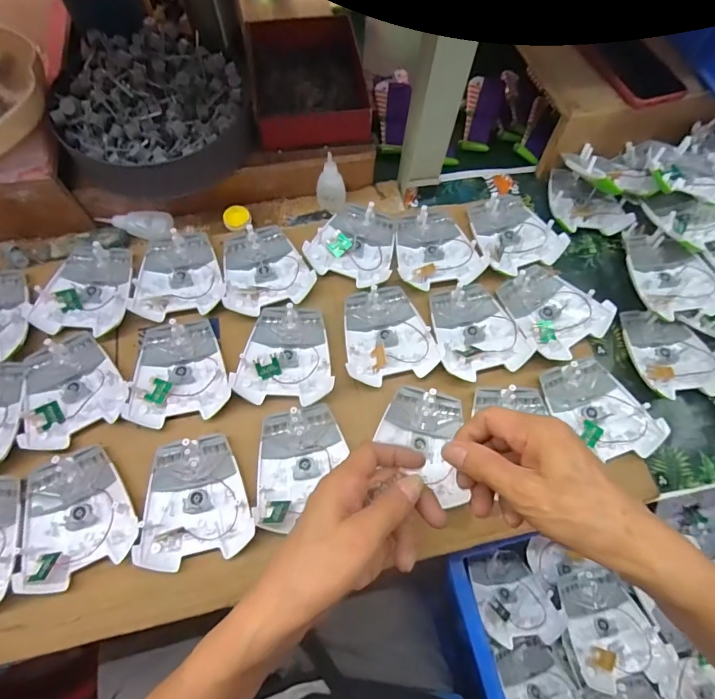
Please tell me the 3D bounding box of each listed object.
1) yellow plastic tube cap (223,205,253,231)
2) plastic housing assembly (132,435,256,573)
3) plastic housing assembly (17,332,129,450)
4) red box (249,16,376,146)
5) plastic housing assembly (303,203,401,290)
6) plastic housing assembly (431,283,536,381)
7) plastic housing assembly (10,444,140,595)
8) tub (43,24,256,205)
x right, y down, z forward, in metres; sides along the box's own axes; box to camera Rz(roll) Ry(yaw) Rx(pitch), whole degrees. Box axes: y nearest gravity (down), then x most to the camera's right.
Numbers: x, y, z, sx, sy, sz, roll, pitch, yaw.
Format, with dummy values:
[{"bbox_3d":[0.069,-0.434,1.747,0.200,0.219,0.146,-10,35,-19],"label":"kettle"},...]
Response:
[{"bbox_3d":[-0.149,-0.164,0.524,0.033,0.011,0.030,1,68,-3],"label":"yellow plastic tube cap"},{"bbox_3d":[-0.151,0.138,0.391,0.096,0.017,0.106,-11,69,-8],"label":"plastic housing assembly"},{"bbox_3d":[-0.292,0.038,0.426,0.096,0.016,0.105,-31,73,-15],"label":"plastic housing assembly"},{"bbox_3d":[-0.059,-0.328,0.519,0.133,0.044,0.161,-5,68,-6],"label":"red box"},{"bbox_3d":[-0.001,-0.127,0.502,0.096,0.021,0.108,19,68,4],"label":"plastic housing assembly"},{"bbox_3d":[0.128,-0.024,0.465,0.094,0.019,0.108,-13,69,-9],"label":"plastic housing assembly"},{"bbox_3d":[-0.257,0.149,0.383,0.097,0.016,0.107,-25,71,-13],"label":"plastic housing assembly"},{"bbox_3d":[-0.225,-0.263,0.502,0.205,0.104,0.211,1,68,-3],"label":"tub"}]

